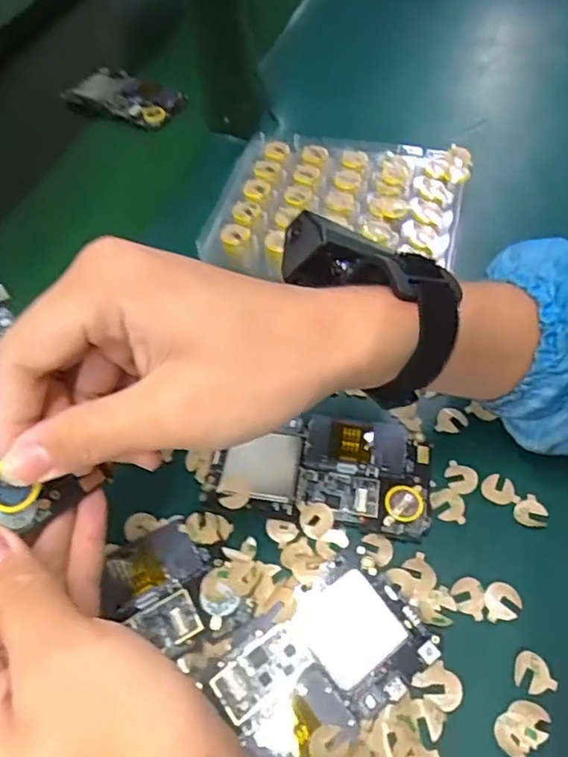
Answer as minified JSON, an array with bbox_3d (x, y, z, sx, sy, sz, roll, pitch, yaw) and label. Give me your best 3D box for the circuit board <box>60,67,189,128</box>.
[{"bbox_3d":[-0.157,-0.280,0.572,0.114,0.015,0.059,21,59,18],"label":"circuit board"}]

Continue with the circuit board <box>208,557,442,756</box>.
[{"bbox_3d":[0.018,0.135,0.272,0.097,0.006,0.061,-34,59,-19],"label":"circuit board"}]

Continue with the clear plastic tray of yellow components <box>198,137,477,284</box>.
[{"bbox_3d":[0.039,-0.127,0.419,0.171,0.013,0.140,12,60,11],"label":"clear plastic tray of yellow components"}]

